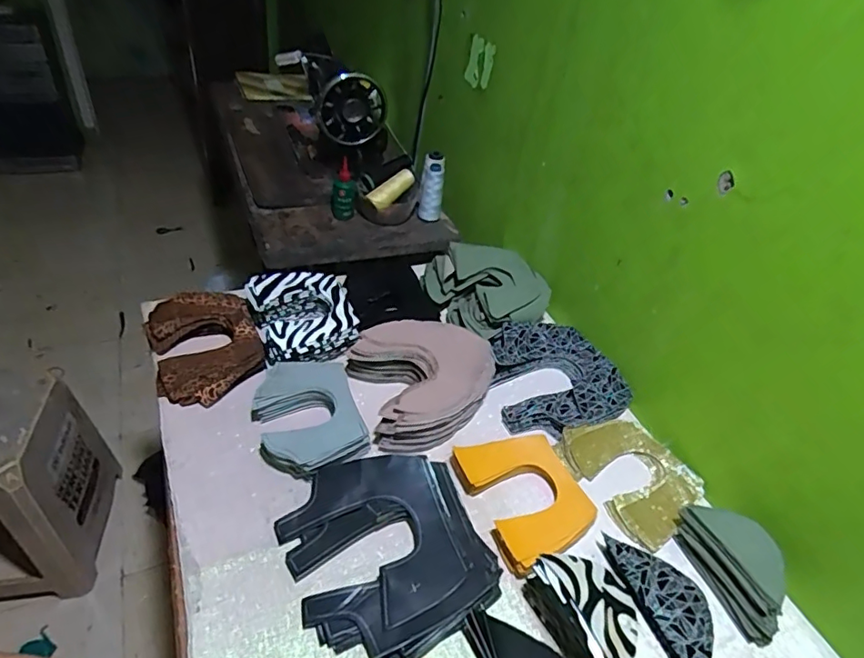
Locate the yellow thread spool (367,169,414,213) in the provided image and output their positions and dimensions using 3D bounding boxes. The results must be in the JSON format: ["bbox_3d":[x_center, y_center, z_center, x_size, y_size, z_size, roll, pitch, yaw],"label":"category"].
[{"bbox_3d":[-0.079,-0.275,1.057,0.109,0.038,0.033,-41,56,-12],"label":"yellow thread spool"}]

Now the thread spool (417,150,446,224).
[{"bbox_3d":[0.001,-0.281,1.091,0.048,0.124,0.048,7,42,-4],"label":"thread spool"}]

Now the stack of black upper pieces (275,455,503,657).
[{"bbox_3d":[-0.048,0.225,0.563,0.189,0.027,0.206,-12,46,-24],"label":"stack of black upper pieces"}]

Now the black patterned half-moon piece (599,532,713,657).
[{"bbox_3d":[0.247,0.286,0.562,0.074,0.026,0.157,-13,47,-24],"label":"black patterned half-moon piece"}]

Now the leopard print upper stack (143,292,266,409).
[{"bbox_3d":[-0.313,0.021,0.746,0.137,0.038,0.181,-13,47,-25],"label":"leopard print upper stack"}]

